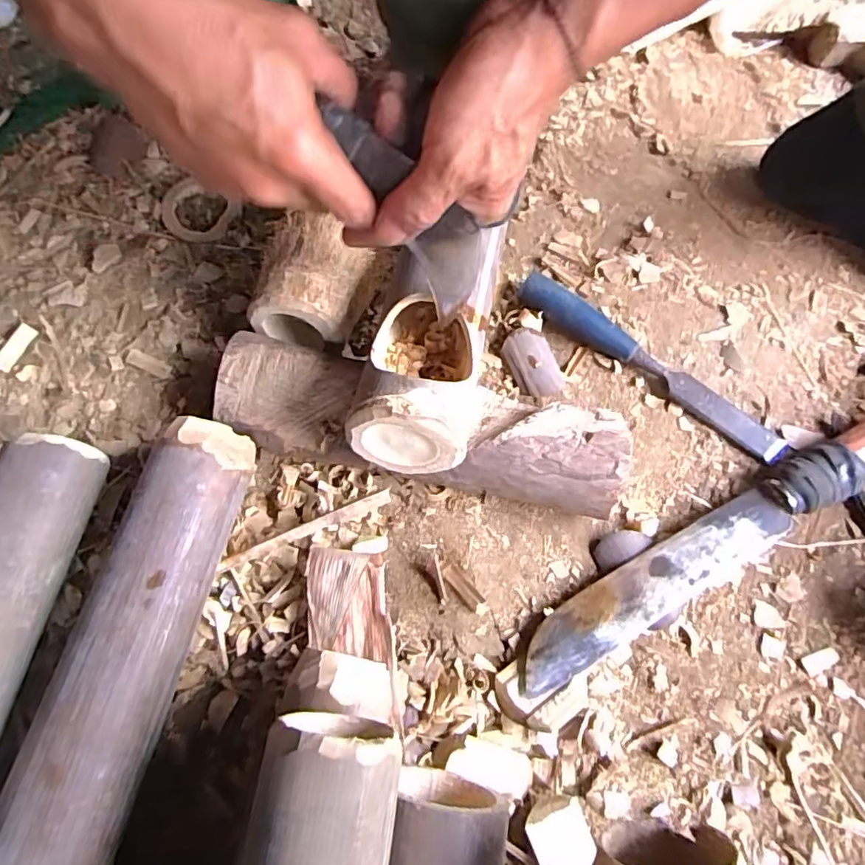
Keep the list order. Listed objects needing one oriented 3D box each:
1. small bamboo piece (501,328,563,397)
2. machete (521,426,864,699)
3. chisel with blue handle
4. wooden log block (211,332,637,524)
[{"bbox_3d":[0.077,-0.053,0.433,0.033,0.012,0.055,-22,69,-10],"label":"small bamboo piece"},{"bbox_3d":[0.202,0.065,0.372,0.337,0.036,0.040,-27,70,-12],"label":"machete"},{"bbox_3d":[0.163,-0.054,0.425,0.227,0.029,0.024,35,70,13],"label":"chisel with blue handle"},{"bbox_3d":[-0.008,-0.005,0.384,0.268,0.057,0.078,10,67,4],"label":"wooden log block"}]

